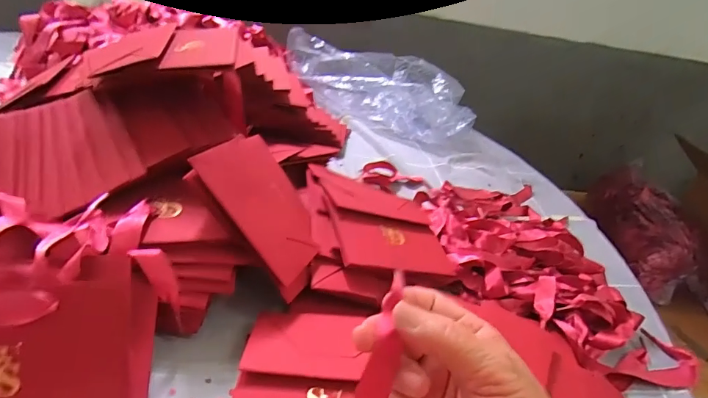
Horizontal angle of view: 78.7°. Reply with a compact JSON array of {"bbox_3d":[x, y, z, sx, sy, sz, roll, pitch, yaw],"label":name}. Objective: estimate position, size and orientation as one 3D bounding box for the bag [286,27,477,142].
[{"bbox_3d":[0.063,-0.253,0.951,0.426,0.130,0.197,25,34,21],"label":"bag"}]

